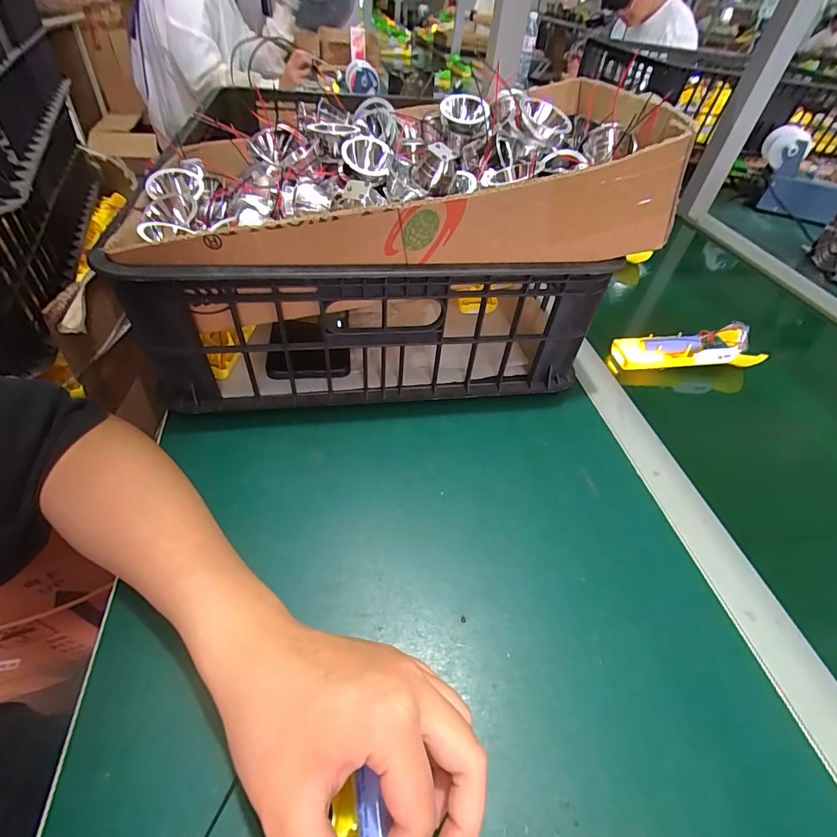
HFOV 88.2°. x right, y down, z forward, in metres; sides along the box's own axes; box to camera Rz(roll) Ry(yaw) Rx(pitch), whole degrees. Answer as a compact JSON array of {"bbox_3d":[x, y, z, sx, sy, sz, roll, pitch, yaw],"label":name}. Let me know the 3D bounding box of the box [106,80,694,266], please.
[{"bbox_3d":[-0.022,-0.218,0.361,0.407,0.086,0.218,-4,48,-10],"label":"box"}]

